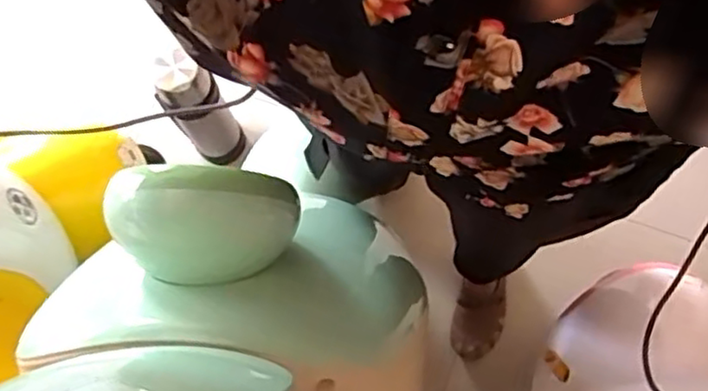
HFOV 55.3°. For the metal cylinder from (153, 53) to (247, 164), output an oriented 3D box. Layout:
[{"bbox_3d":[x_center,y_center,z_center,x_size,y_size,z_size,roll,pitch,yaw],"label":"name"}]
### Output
[{"bbox_3d":[-0.299,-0.163,1.308,0.101,0.363,0.094,-35,75,-9],"label":"metal cylinder"}]

